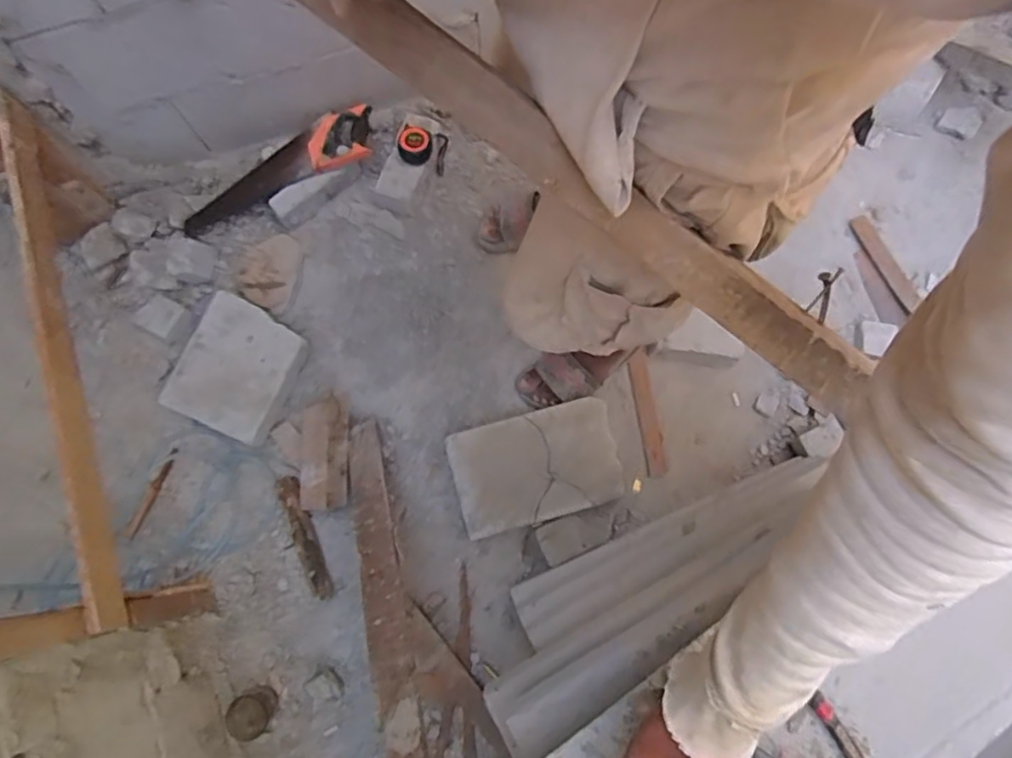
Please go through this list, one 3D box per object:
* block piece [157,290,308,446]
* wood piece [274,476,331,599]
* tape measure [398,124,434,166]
[{"bbox_3d":[-0.526,-0.023,1.285,0.205,0.083,0.246,22,78,6],"label":"block piece"},{"bbox_3d":[-0.382,0.301,1.254,0.048,0.034,0.244,-21,77,-4],"label":"wood piece"},{"bbox_3d":[-0.191,-0.489,1.363,0.072,0.062,0.073,0,76,1],"label":"tape measure"}]

